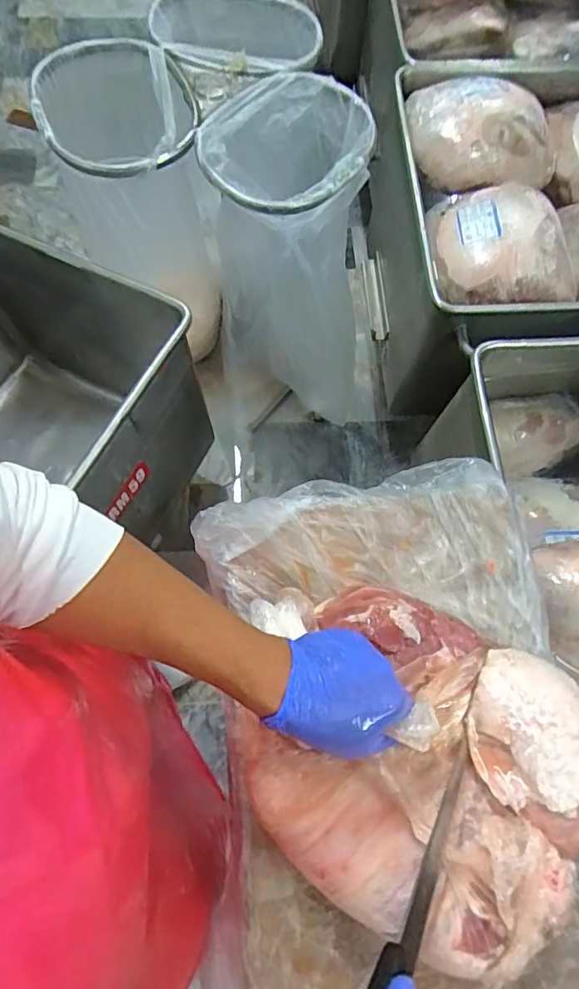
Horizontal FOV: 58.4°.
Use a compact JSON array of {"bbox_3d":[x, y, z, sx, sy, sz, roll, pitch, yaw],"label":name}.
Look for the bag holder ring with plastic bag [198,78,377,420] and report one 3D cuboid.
[{"bbox_3d":[0.028,-0.497,1.281,0.410,0.788,0.264,-2,69,-2],"label":"bag holder ring with plastic bag"}]

